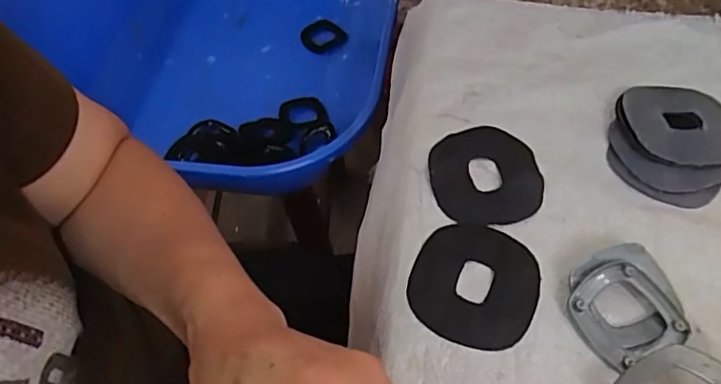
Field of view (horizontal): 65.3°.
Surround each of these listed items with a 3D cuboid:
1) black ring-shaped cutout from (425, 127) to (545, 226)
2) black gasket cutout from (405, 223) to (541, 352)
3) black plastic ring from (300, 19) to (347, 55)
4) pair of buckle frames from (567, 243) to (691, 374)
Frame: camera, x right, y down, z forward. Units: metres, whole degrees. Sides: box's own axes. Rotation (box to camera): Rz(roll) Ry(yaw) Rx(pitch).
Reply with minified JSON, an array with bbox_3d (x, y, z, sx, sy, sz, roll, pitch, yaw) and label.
[{"bbox_3d":[0.088,-0.012,0.398,0.074,0.005,0.080,-1,55,1],"label":"black ring-shaped cutout"},{"bbox_3d":[0.072,0.057,0.354,0.076,0.004,0.080,18,58,14],"label":"black gasket cutout"},{"bbox_3d":[-0.056,-0.236,0.858,0.068,0.019,0.068,-1,55,1],"label":"black plastic ring"},{"bbox_3d":[0.163,0.066,0.340,0.072,0.014,0.063,-22,58,-13],"label":"pair of buckle frames"}]

